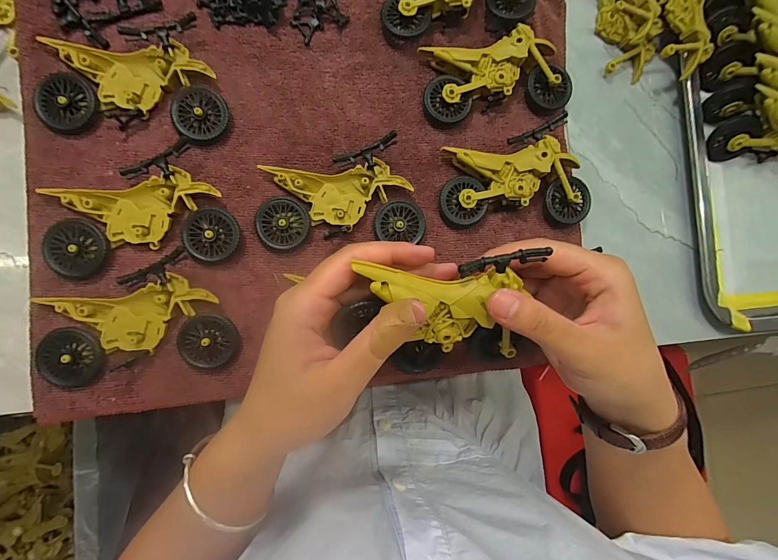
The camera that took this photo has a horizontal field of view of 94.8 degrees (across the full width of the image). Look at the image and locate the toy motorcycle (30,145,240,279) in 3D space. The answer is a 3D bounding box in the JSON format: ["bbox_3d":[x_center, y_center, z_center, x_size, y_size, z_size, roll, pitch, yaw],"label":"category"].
[{"bbox_3d":[-0.165,-0.041,0.238,0.112,0.014,0.073,-14,89,-8],"label":"toy motorcycle"}]

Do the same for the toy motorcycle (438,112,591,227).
[{"bbox_3d":[0.097,-0.082,0.275,0.115,0.022,0.075,-2,87,-8],"label":"toy motorcycle"}]

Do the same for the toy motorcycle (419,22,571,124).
[{"bbox_3d":[0.082,-0.156,0.275,0.114,0.021,0.057,-11,89,-8],"label":"toy motorcycle"}]

